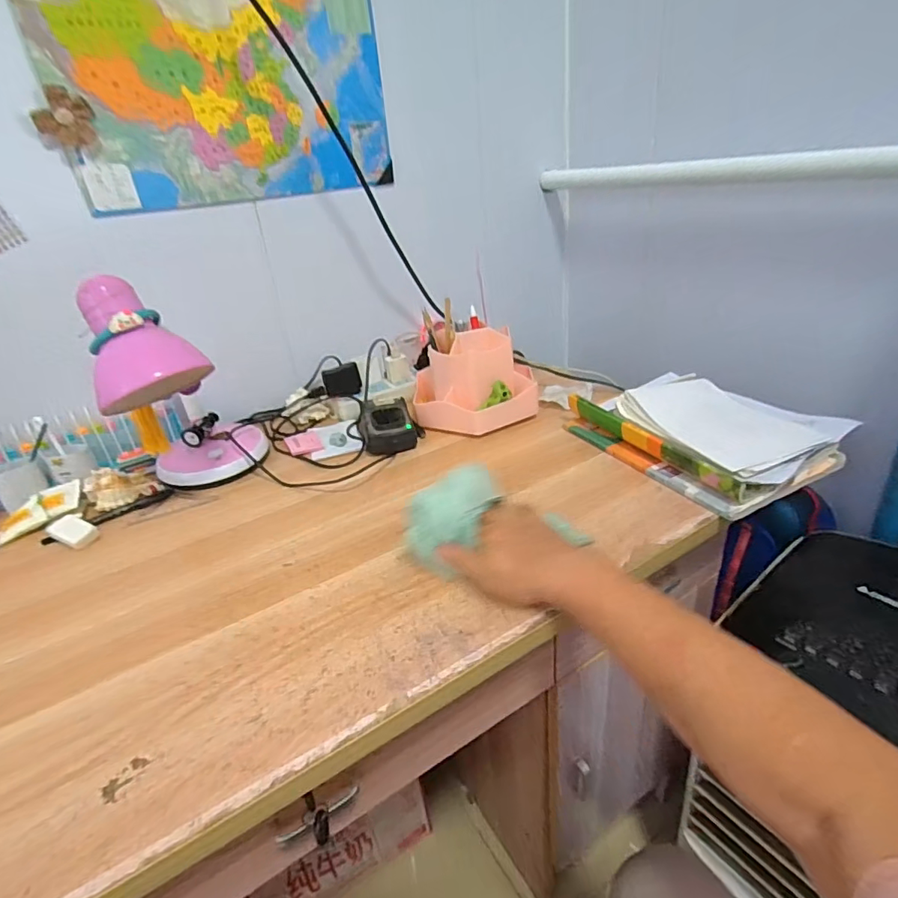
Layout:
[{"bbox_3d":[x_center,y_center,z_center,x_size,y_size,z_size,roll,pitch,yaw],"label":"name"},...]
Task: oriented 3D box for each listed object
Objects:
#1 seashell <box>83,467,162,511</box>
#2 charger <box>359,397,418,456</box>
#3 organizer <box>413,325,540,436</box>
[{"bbox_3d":[-0.406,0.044,0.646,0.080,0.039,0.051,-23,32,-28],"label":"seashell"},{"bbox_3d":[-0.087,-0.032,0.721,0.073,0.044,0.108,-10,28,-7],"label":"charger"},{"bbox_3d":[0.037,-0.101,0.744,0.176,0.124,0.131,-6,28,1],"label":"organizer"}]

